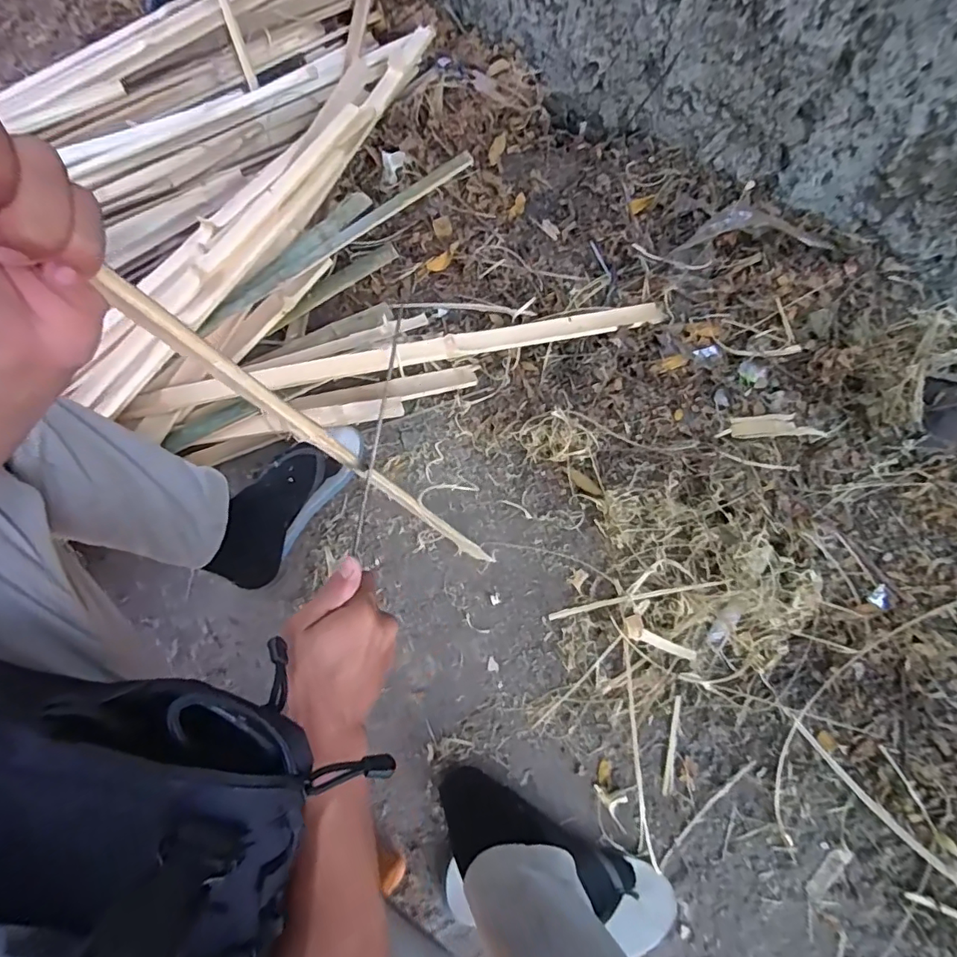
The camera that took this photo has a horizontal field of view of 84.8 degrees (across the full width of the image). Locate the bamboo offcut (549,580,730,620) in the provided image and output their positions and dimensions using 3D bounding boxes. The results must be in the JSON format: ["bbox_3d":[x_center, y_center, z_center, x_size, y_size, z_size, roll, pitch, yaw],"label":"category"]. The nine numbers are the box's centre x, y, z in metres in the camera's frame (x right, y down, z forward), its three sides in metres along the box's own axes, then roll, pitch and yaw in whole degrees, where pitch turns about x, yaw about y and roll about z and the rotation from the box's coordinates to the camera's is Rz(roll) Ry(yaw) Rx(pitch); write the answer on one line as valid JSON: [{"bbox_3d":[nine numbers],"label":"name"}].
[{"bbox_3d":[0.203,0.157,0.685,0.226,0.011,0.013,-16,72,15],"label":"bamboo offcut"}]

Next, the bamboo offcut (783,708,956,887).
[{"bbox_3d":[0.472,0.385,0.631,0.015,0.019,0.257,-42,77,-12],"label":"bamboo offcut"}]

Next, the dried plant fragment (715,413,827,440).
[{"bbox_3d":[0.383,-0.069,0.693,0.127,0.006,0.034,1,72,14],"label":"dried plant fragment"}]

